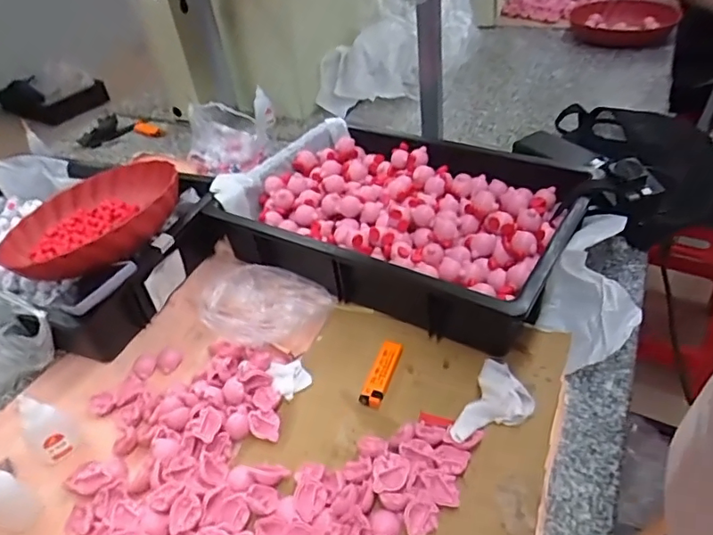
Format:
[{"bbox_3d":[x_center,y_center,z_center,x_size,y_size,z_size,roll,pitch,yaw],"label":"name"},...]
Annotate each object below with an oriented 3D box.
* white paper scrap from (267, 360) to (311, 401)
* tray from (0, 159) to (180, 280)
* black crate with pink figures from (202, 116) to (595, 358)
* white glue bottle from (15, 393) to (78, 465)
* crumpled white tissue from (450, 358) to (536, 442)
[{"bbox_3d":[-0.073,0.120,0.578,0.040,0.015,0.045,-22,42,-18],"label":"white paper scrap"},{"bbox_3d":[-0.359,-0.068,0.728,0.259,0.055,0.259,-17,36,13],"label":"tray"},{"bbox_3d":[0.057,-0.072,0.729,0.453,0.098,0.325,18,46,26],"label":"black crate with pink figures"},{"bbox_3d":[-0.311,0.157,0.524,0.034,0.077,0.034,26,50,33],"label":"white glue bottle"},{"bbox_3d":[0.140,0.135,0.518,0.059,0.022,0.110,15,45,24],"label":"crumpled white tissue"}]

